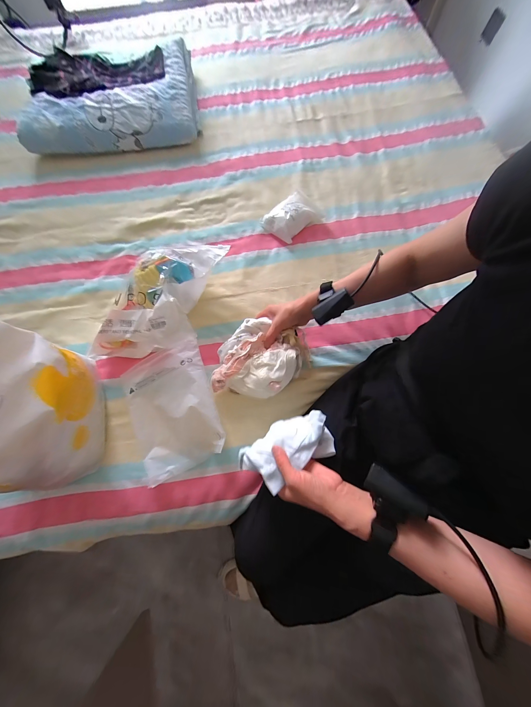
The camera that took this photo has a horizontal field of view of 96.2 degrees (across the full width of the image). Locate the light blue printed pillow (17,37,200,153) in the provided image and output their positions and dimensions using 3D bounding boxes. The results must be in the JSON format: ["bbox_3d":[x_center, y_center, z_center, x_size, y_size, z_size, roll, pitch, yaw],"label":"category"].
[{"bbox_3d":[-0.463,-0.775,0.729,0.492,0.080,0.335,-6,75,0],"label":"light blue printed pillow"}]

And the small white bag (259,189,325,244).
[{"bbox_3d":[0.068,-0.364,0.630,0.147,0.039,0.108,-36,77,-7],"label":"small white bag"}]

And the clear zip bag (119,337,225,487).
[{"bbox_3d":[-0.194,0.112,0.498,0.178,0.052,0.250,-23,76,-4],"label":"clear zip bag"}]

